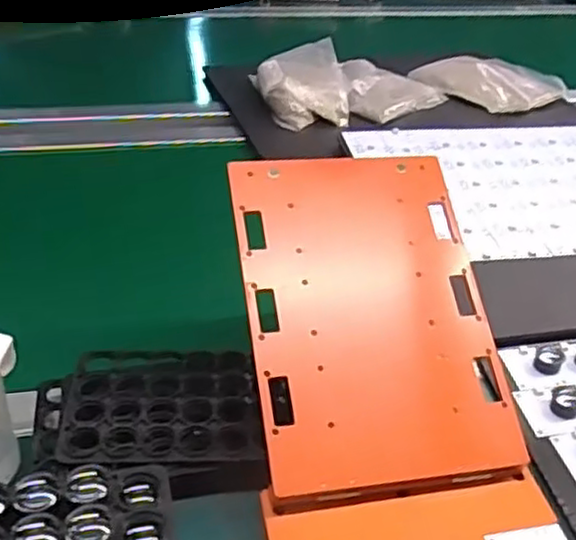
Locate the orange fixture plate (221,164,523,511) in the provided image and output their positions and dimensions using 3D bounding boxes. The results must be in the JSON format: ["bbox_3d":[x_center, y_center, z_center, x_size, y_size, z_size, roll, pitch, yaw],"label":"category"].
[{"bbox_3d":[0.053,0.025,0.468,0.159,0.009,0.235,-5,64,-11],"label":"orange fixture plate"}]

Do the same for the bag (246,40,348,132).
[{"bbox_3d":[0.018,-0.248,0.956,0.114,0.064,0.168,-3,37,-8],"label":"bag"}]

